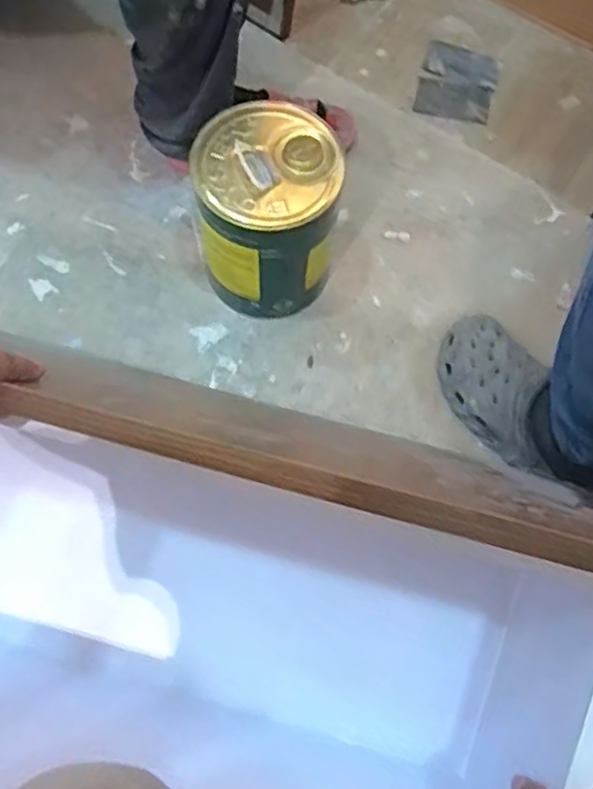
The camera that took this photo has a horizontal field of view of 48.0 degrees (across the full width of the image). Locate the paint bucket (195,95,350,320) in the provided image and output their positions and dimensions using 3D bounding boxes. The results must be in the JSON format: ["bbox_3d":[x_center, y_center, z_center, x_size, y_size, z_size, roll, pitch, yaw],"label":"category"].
[{"bbox_3d":[-0.034,-0.203,0.790,0.152,0.217,0.156,1,70,-2],"label":"paint bucket"}]

